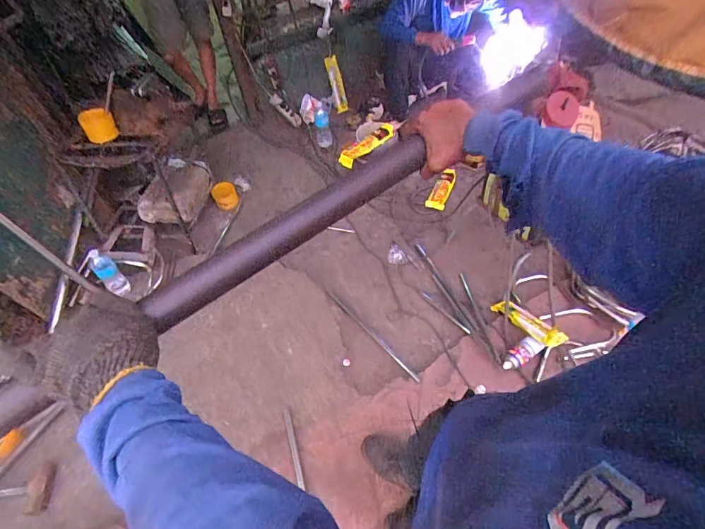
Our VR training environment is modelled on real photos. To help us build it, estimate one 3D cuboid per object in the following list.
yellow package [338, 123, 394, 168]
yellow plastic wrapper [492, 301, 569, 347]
[{"bbox_3d":[0.069,-0.546,1.851,0.069,0.066,0.338,34,61,29],"label":"yellow package"},{"bbox_3d":[0.614,0.199,1.432,0.073,0.050,0.290,-24,29,-15],"label":"yellow plastic wrapper"}]

